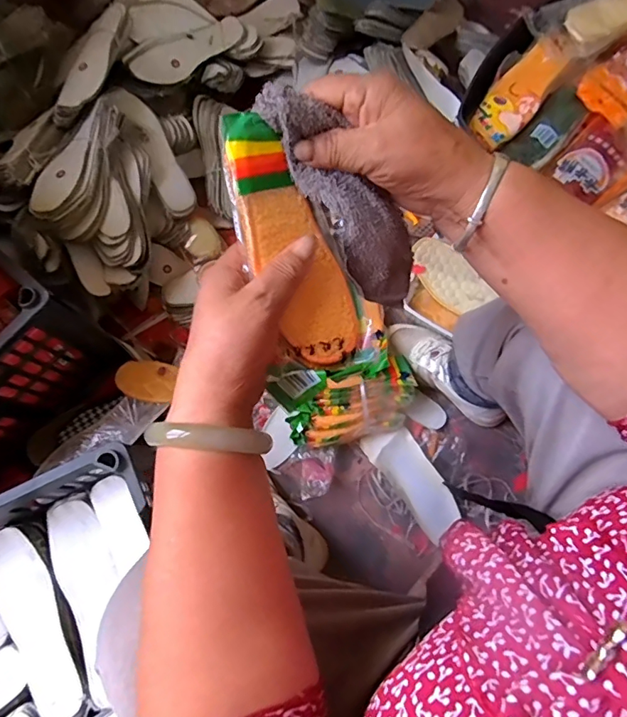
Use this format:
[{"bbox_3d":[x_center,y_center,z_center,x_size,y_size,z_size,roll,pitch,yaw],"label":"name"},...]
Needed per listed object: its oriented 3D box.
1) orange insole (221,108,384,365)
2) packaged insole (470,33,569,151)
[{"bbox_3d":[-0.012,-0.071,0.301,0.061,0.015,0.160,-32,107,-10],"label":"orange insole"},{"bbox_3d":[0.273,-0.354,0.623,0.063,0.027,0.171,35,76,9],"label":"packaged insole"}]

